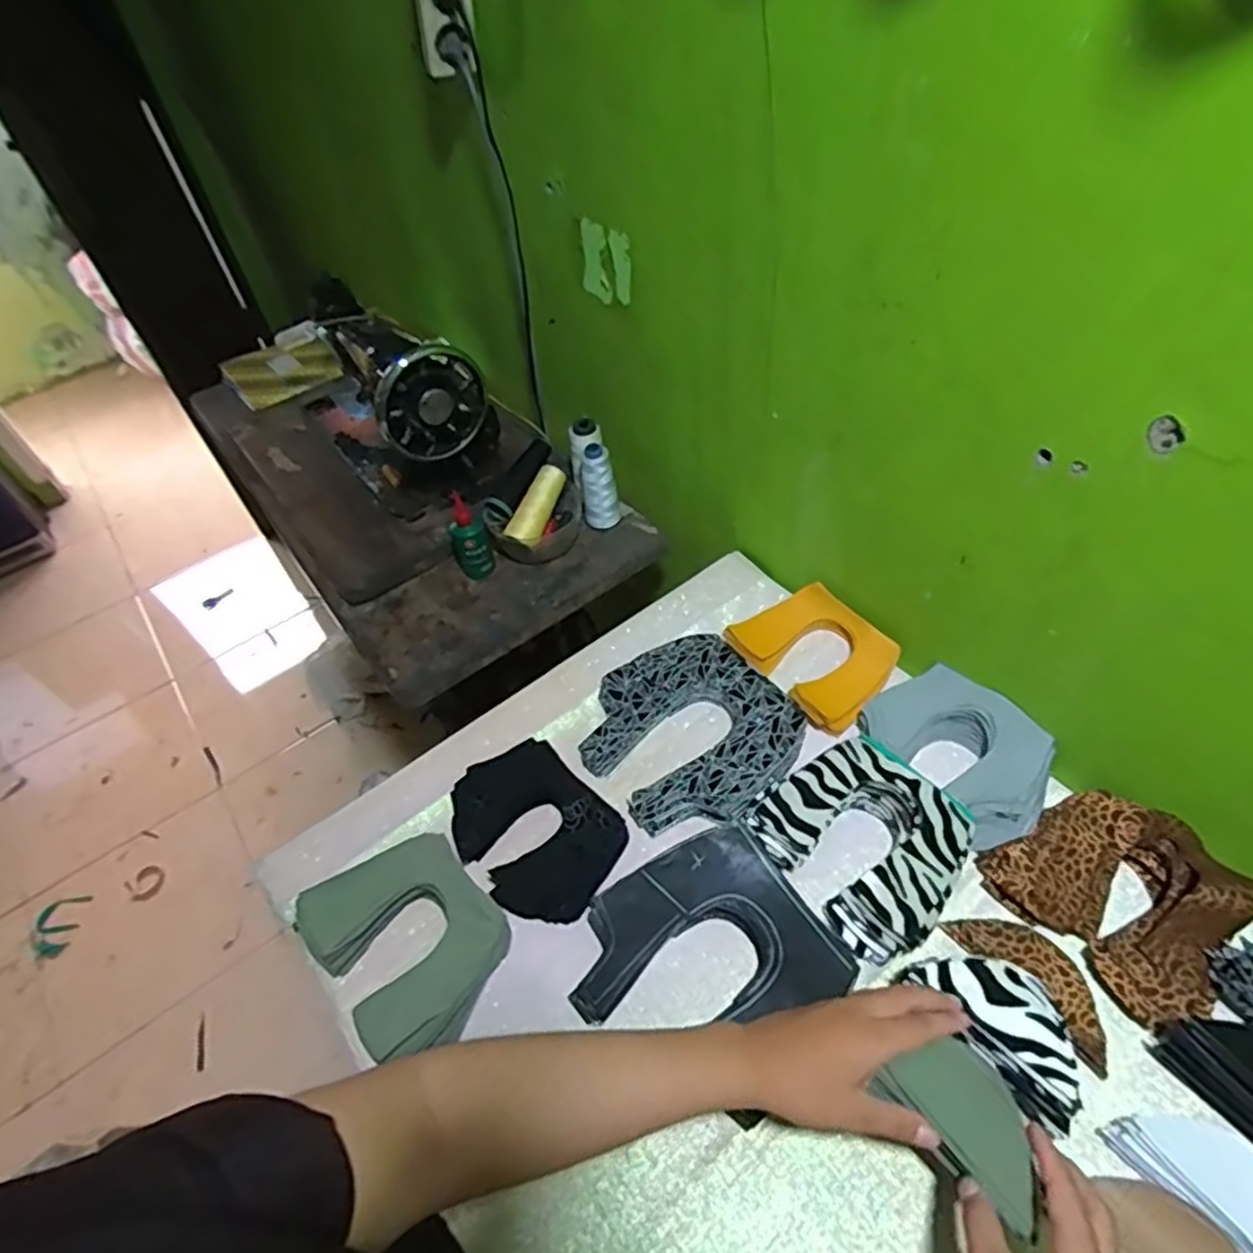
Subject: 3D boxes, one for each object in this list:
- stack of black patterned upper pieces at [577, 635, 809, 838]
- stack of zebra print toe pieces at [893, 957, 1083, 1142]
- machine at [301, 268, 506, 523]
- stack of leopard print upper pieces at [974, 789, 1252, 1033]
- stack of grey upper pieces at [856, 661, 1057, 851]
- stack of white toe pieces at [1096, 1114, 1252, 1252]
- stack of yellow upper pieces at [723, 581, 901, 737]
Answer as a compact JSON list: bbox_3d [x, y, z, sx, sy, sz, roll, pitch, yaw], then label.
[{"bbox_3d":[0.062,0.103,0.706,0.187,0.029,0.198,-32,53,-20],"label":"stack of black patterned upper pieces"},{"bbox_3d":[0.261,0.278,0.502,0.058,0.062,0.120,-34,54,-22],"label":"stack of zebra print toe pieces"},{"bbox_3d":[-0.345,-0.348,1.014,0.179,0.218,0.410,-31,53,-20],"label":"machine"},{"bbox_3d":[0.390,0.204,0.559,0.132,0.051,0.155,-31,53,-20],"label":"stack of leopard print upper pieces"},{"bbox_3d":[0.307,0.109,0.655,0.111,0.042,0.166,-28,52,-17],"label":"stack of grey upper pieces"},{"bbox_3d":[0.380,0.357,0.448,0.071,0.019,0.118,-28,52,-18],"label":"stack of white toe pieces"},{"bbox_3d":[0.199,0.026,0.746,0.124,0.028,0.157,-29,52,-18],"label":"stack of yellow upper pieces"}]

